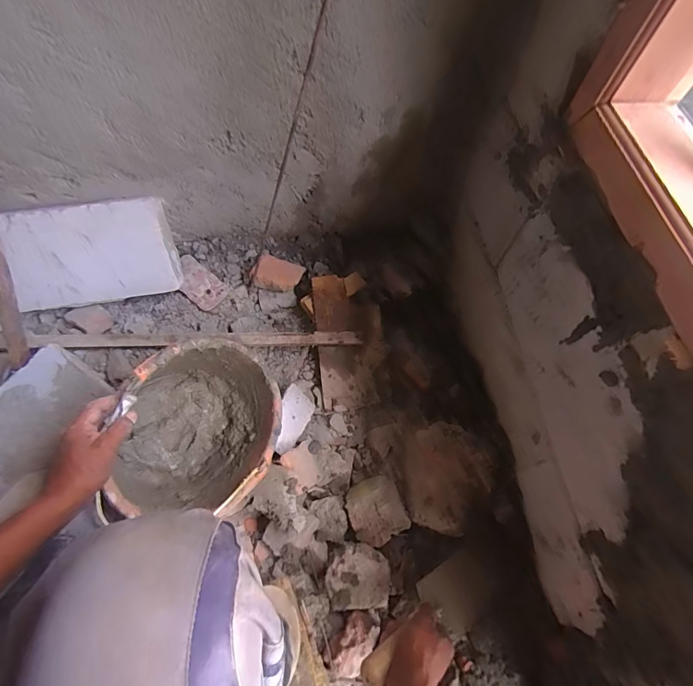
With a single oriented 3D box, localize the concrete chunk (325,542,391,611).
[{"bbox_3d":[0.019,0.386,0.645,0.102,0.047,0.093,1,63,-3],"label":"concrete chunk"}]

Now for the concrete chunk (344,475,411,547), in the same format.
[{"bbox_3d":[0.054,0.297,0.694,0.100,0.058,0.106,-19,66,-13],"label":"concrete chunk"}]

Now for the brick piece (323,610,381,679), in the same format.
[{"bbox_3d":[0.014,0.476,0.616,0.060,0.052,0.096,37,67,15],"label":"brick piece"}]

